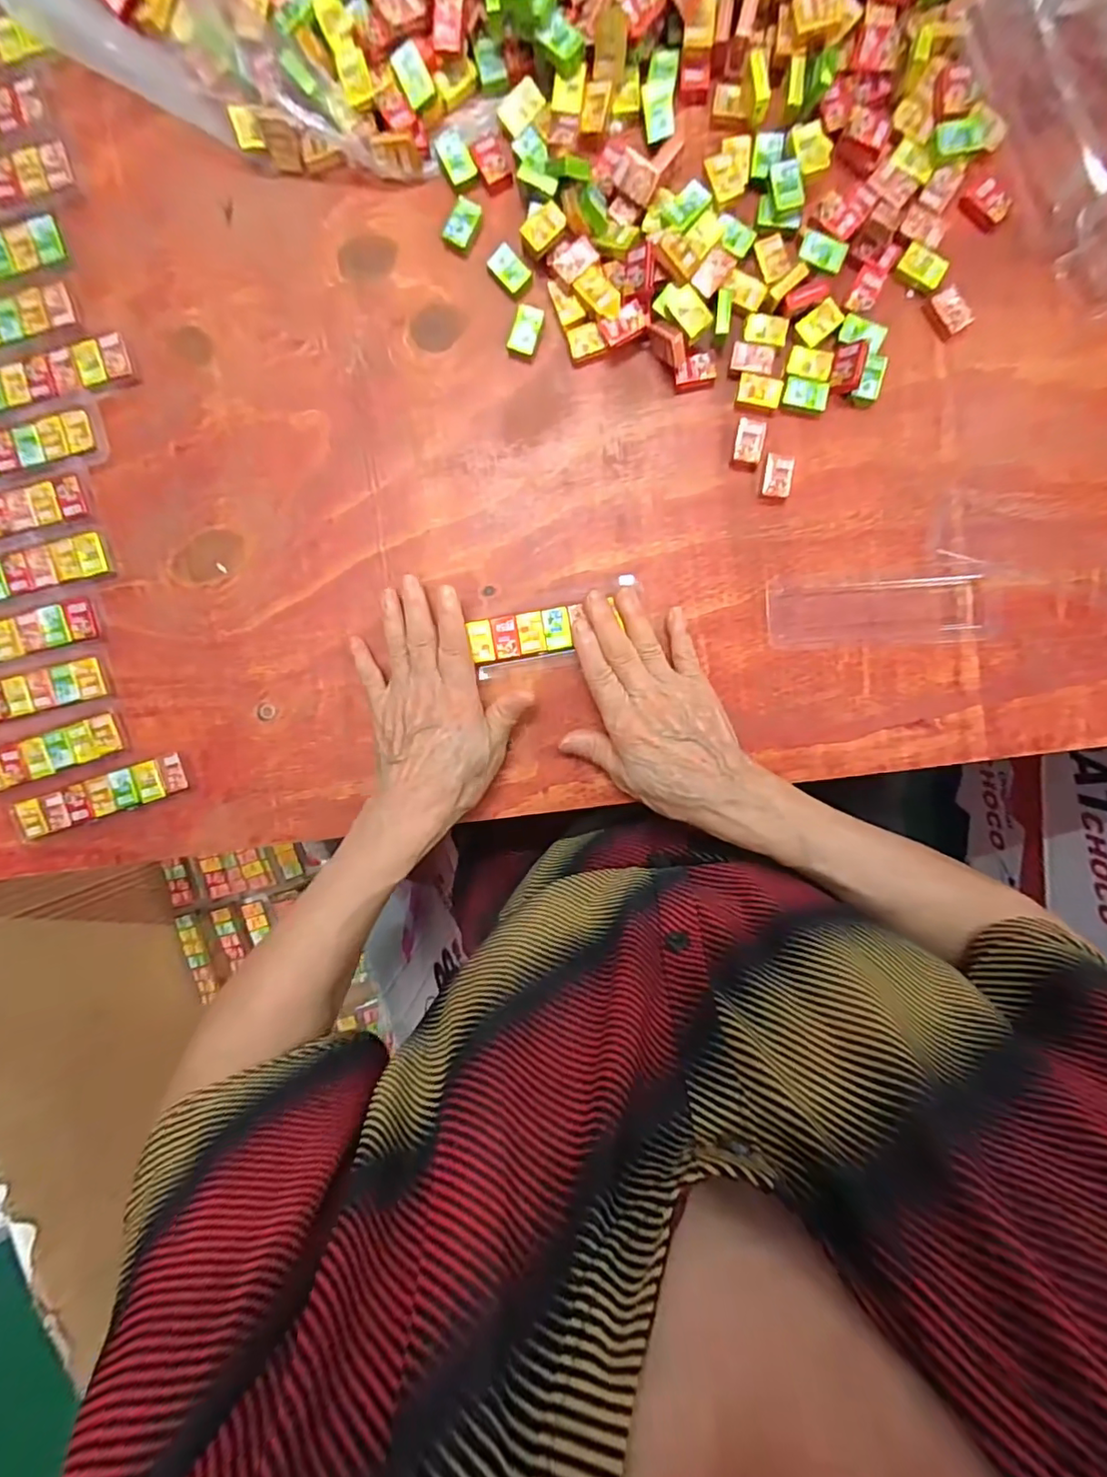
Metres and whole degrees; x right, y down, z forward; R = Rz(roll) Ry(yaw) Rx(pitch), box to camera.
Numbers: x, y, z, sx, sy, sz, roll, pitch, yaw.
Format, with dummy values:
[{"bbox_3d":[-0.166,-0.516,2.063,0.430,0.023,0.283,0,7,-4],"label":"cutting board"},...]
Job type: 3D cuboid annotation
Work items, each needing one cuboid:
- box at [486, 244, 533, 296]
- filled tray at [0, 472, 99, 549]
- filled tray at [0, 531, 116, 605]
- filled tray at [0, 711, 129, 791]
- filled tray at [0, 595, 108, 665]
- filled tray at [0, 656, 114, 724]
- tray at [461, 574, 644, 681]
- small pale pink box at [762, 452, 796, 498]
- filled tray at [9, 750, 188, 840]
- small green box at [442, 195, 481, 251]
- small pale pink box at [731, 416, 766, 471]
[{"bbox_3d":[-0.026,-0.284,0.340,0.018,0.007,0.025,-44,93,5],"label":"box"},{"bbox_3d":[-0.360,-0.140,0.361,0.132,0.005,0.036,-12,95,3],"label":"filled tray"},{"bbox_3d":[-0.347,-0.106,0.361,0.120,0.007,0.029,-15,95,3],"label":"filled tray"},{"bbox_3d":[-0.345,0.012,0.372,0.119,0.004,0.027,-18,95,3],"label":"filled tray"},{"bbox_3d":[-0.356,-0.066,0.366,0.126,0.004,0.029,-13,95,3],"label":"filled tray"},{"bbox_3d":[-0.354,-0.027,0.368,0.121,0.005,0.029,-13,95,3],"label":"filled tray"},{"bbox_3d":[0.002,-0.070,0.357,0.105,0.010,0.049,-11,95,3],"label":"tray"},{"bbox_3d":[0.138,-0.162,0.345,0.017,0.004,0.025,9,96,1],"label":"small pale pink box"},{"bbox_3d":[-0.302,0.039,0.375,0.116,0.008,0.025,-17,95,3],"label":"filled tray"},{"bbox_3d":[-0.055,-0.311,0.338,0.017,0.007,0.025,26,96,-1],"label":"small green box"},{"bbox_3d":[0.119,-0.180,0.342,0.016,0.006,0.029,11,96,1],"label":"small pale pink box"}]

